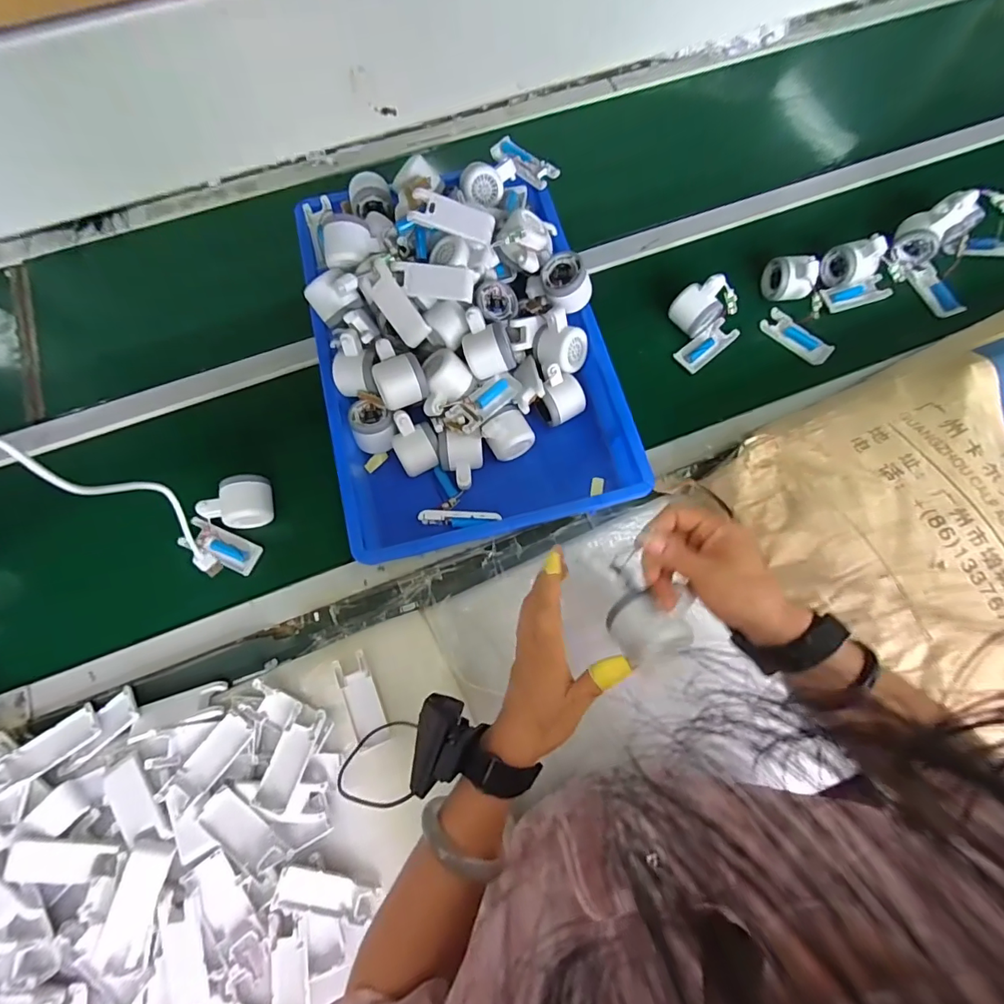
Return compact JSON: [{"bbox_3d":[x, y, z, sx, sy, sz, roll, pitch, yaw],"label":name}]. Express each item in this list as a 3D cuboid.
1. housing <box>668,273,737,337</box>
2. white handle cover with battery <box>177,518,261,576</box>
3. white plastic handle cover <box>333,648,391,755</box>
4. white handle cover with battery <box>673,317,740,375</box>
[{"bbox_3d":[0.293,-0.286,0.670,0.082,0.063,0.061,-30,76,-10],"label":"housing"},{"bbox_3d":[-0.358,0.057,0.595,0.095,0.026,0.038,25,74,6],"label":"white handle cover with battery"},{"bbox_3d":[-0.162,0.229,0.534,0.036,0.016,0.102,-21,75,-8],"label":"white plastic handle cover"},{"bbox_3d":[0.303,-0.231,0.690,0.100,0.020,0.043,-38,78,-12],"label":"white handle cover with battery"}]

